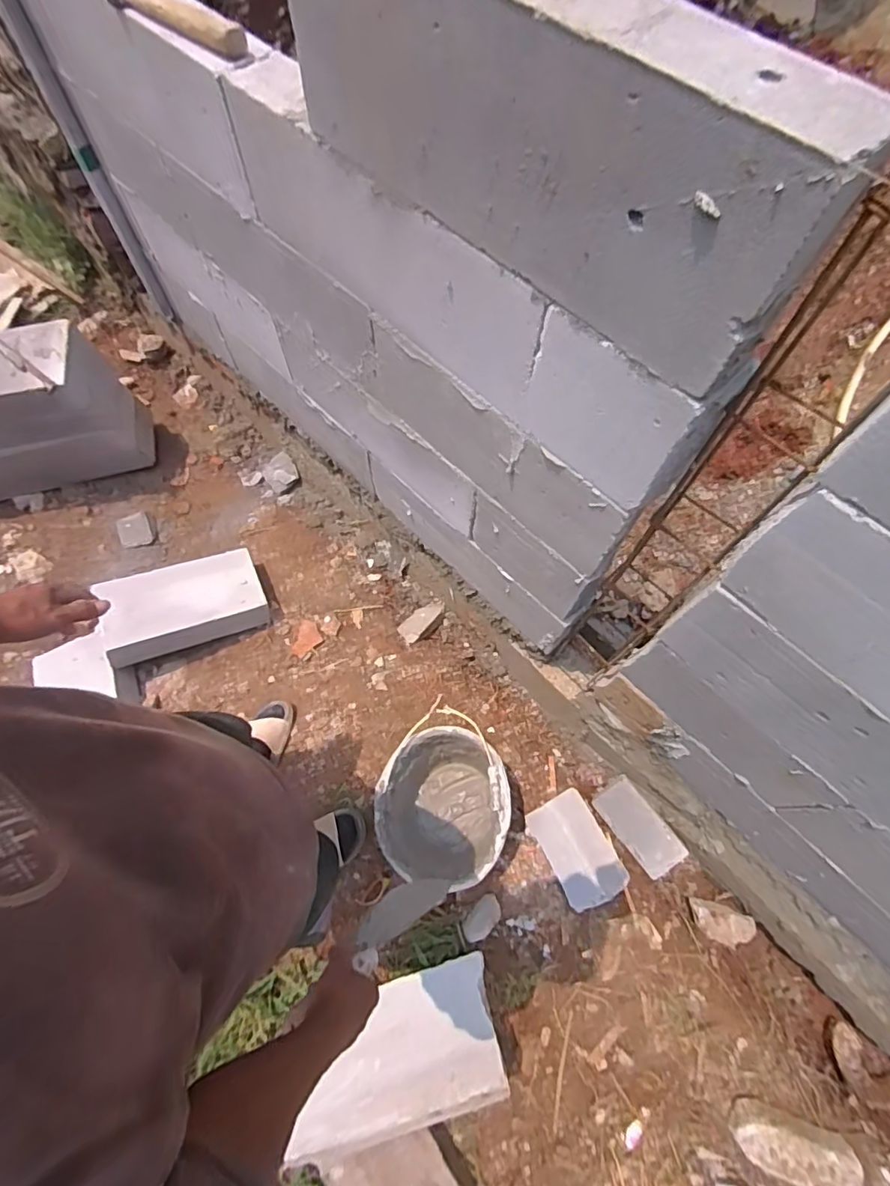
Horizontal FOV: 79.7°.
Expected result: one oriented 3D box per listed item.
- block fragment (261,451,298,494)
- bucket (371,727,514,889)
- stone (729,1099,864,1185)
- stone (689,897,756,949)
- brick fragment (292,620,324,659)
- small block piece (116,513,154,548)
[{"bbox_3d":[-0.522,-0.383,1.678,0.097,0.046,0.104,1,66,-1],"label":"block fragment"},{"bbox_3d":[-0.006,0.427,1.092,0.245,0.214,0.261,1,66,-1],"label":"bucket"},{"bbox_3d":[0.603,0.953,0.912,0.203,0.069,0.088,19,67,7],"label":"stone"},{"bbox_3d":[0.619,0.734,1.197,0.166,0.039,0.092,14,31,-16],"label":"stone"},{"bbox_3d":[-0.381,0.123,1.439,0.088,0.013,0.082,-37,72,-16],"label":"brick fragment"},{"bbox_3d":[-0.936,-0.186,1.606,0.100,0.026,0.105,-19,68,-10],"label":"small block piece"}]

